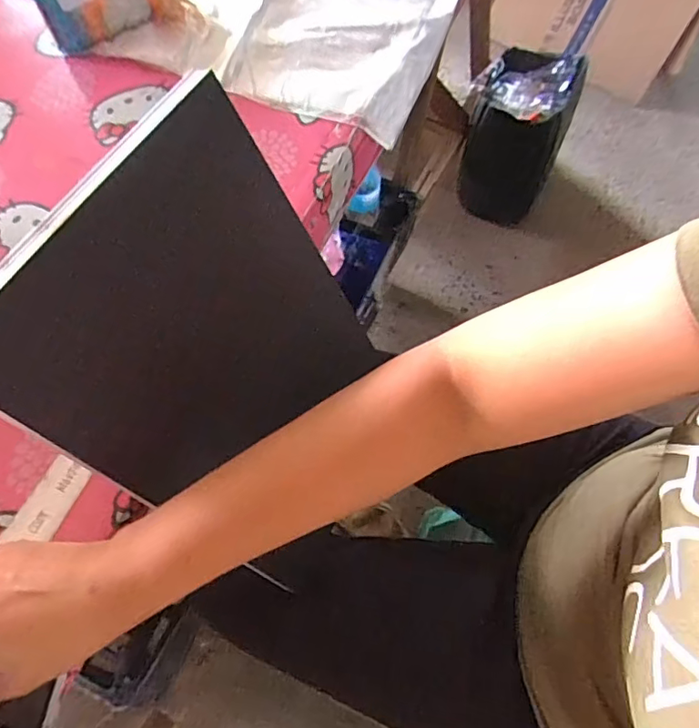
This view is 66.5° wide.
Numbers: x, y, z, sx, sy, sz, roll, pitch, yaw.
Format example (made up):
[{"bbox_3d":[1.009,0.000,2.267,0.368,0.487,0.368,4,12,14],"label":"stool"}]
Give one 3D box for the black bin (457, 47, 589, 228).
[{"bbox_3d":[0.440,-0.588,1.443,0.239,0.356,0.237,14,65,8],"label":"black bin"}]

